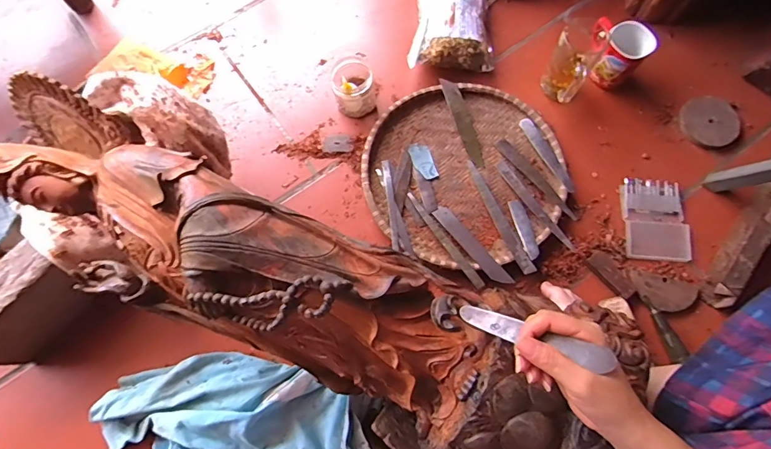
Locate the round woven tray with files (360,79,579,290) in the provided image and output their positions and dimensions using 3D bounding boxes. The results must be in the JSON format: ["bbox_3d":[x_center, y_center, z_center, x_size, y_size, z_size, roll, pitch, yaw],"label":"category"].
[{"bbox_3d":[0.137,-0.086,0.719,0.336,0.027,0.332,0,71,1],"label":"round woven tray with files"}]

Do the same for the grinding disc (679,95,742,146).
[{"bbox_3d":[0.577,-0.183,0.747,0.096,0.011,0.092,-1,79,5],"label":"grinding disc"}]

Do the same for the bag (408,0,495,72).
[{"bbox_3d":[0.120,-0.396,0.806,0.151,0.070,0.232,-1,71,1],"label":"bag"}]

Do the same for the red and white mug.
[{"bbox_3d":[0.403,-0.301,0.749,0.102,0.094,0.078,31,74,11],"label":"red and white mug"}]

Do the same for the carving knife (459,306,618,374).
[{"bbox_3d":[0.130,0.099,0.376,0.132,0.009,0.020,15,70,31],"label":"carving knife"}]

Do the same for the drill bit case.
[{"bbox_3d":[0.445,-0.008,0.694,0.101,0.013,0.132,4,71,3],"label":"drill bit case"}]

